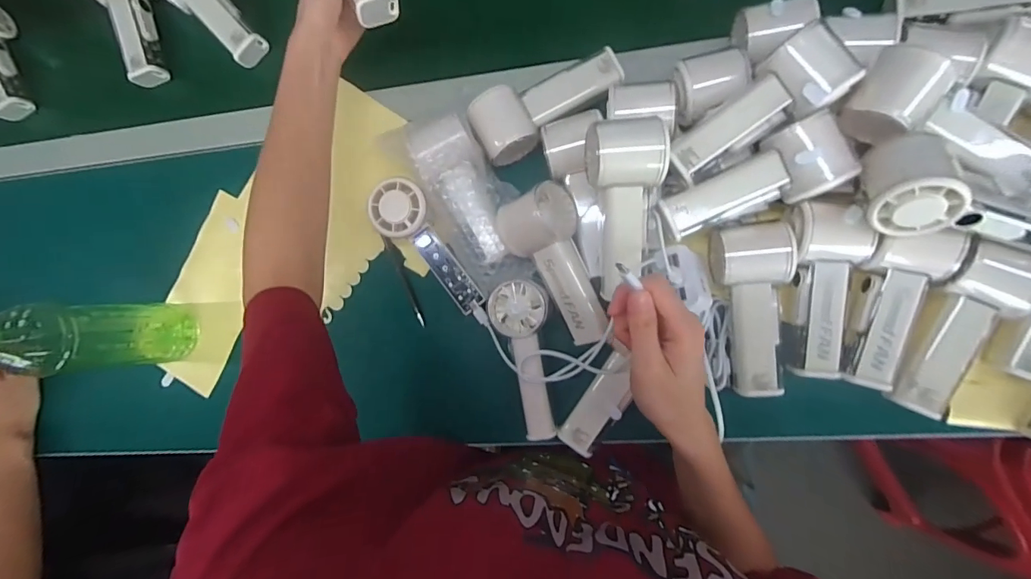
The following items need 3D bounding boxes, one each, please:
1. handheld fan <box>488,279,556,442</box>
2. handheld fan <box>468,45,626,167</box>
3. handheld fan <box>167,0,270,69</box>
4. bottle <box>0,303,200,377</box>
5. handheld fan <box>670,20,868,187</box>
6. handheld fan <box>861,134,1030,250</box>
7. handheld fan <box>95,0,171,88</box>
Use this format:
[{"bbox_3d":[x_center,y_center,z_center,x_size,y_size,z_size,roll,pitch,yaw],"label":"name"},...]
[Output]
[{"bbox_3d":[0.010,0.068,0.421,0.052,0.032,0.146,-8,84,8],"label":"handheld fan"},{"bbox_3d":[0.031,-0.184,0.441,0.150,0.043,0.057,-29,82,5],"label":"handheld fan"},{"bbox_3d":[-0.354,-0.334,0.520,0.163,0.042,0.061,42,92,9],"label":"handheld fan"},{"bbox_3d":[-0.413,0.044,0.423,0.066,0.199,0.063,-2,85,8],"label":"bottle"},{"bbox_3d":[0.199,-0.146,0.373,0.147,0.047,0.056,-37,81,20],"label":"handheld fan"},{"bbox_3d":[0.340,-0.067,0.348,0.151,0.059,0.063,15,51,-9],"label":"handheld fan"},{"bbox_3d":[-0.450,-0.323,0.533,0.065,0.050,0.141,-24,83,6],"label":"handheld fan"}]

